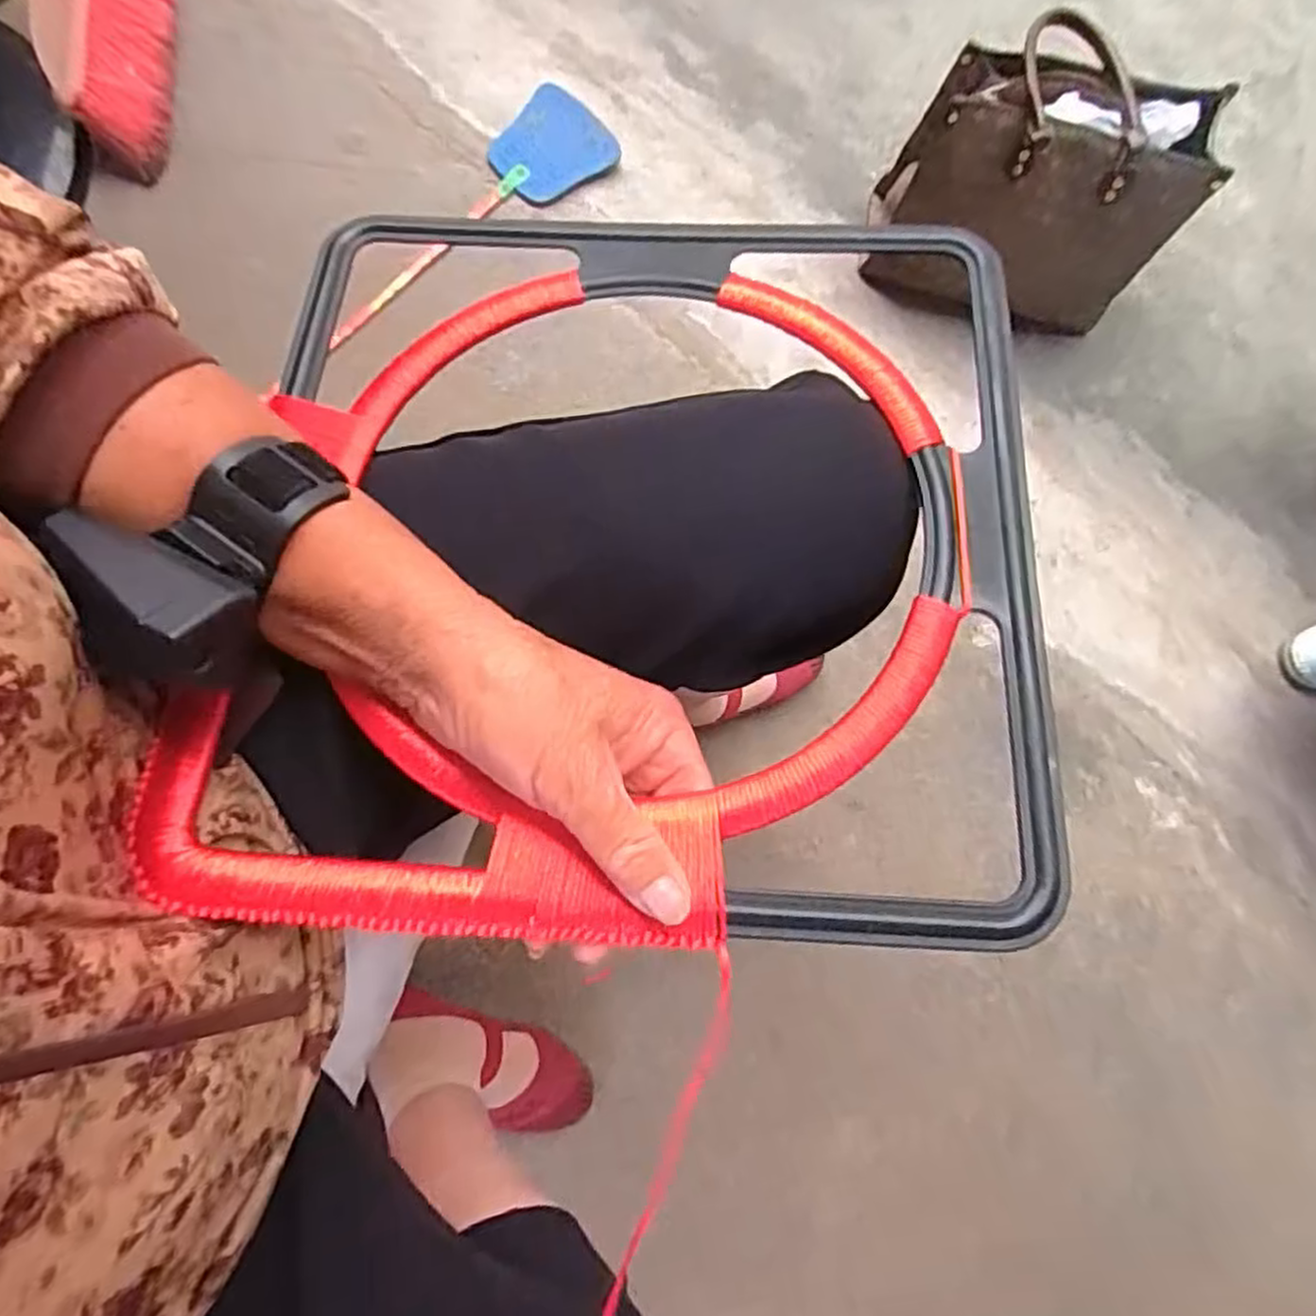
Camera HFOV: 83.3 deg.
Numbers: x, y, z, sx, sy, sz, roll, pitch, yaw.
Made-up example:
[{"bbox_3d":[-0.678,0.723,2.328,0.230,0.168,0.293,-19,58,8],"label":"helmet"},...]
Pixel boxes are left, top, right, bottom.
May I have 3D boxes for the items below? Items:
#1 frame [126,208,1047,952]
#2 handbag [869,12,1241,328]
[{"bbox_3d":[-0.010,-0.058,0.309,0.328,0.021,0.330,4,71,0],"label":"frame"},{"bbox_3d":[0.423,-0.533,0.855,0.294,0.253,0.162,12,80,-3],"label":"handbag"}]

